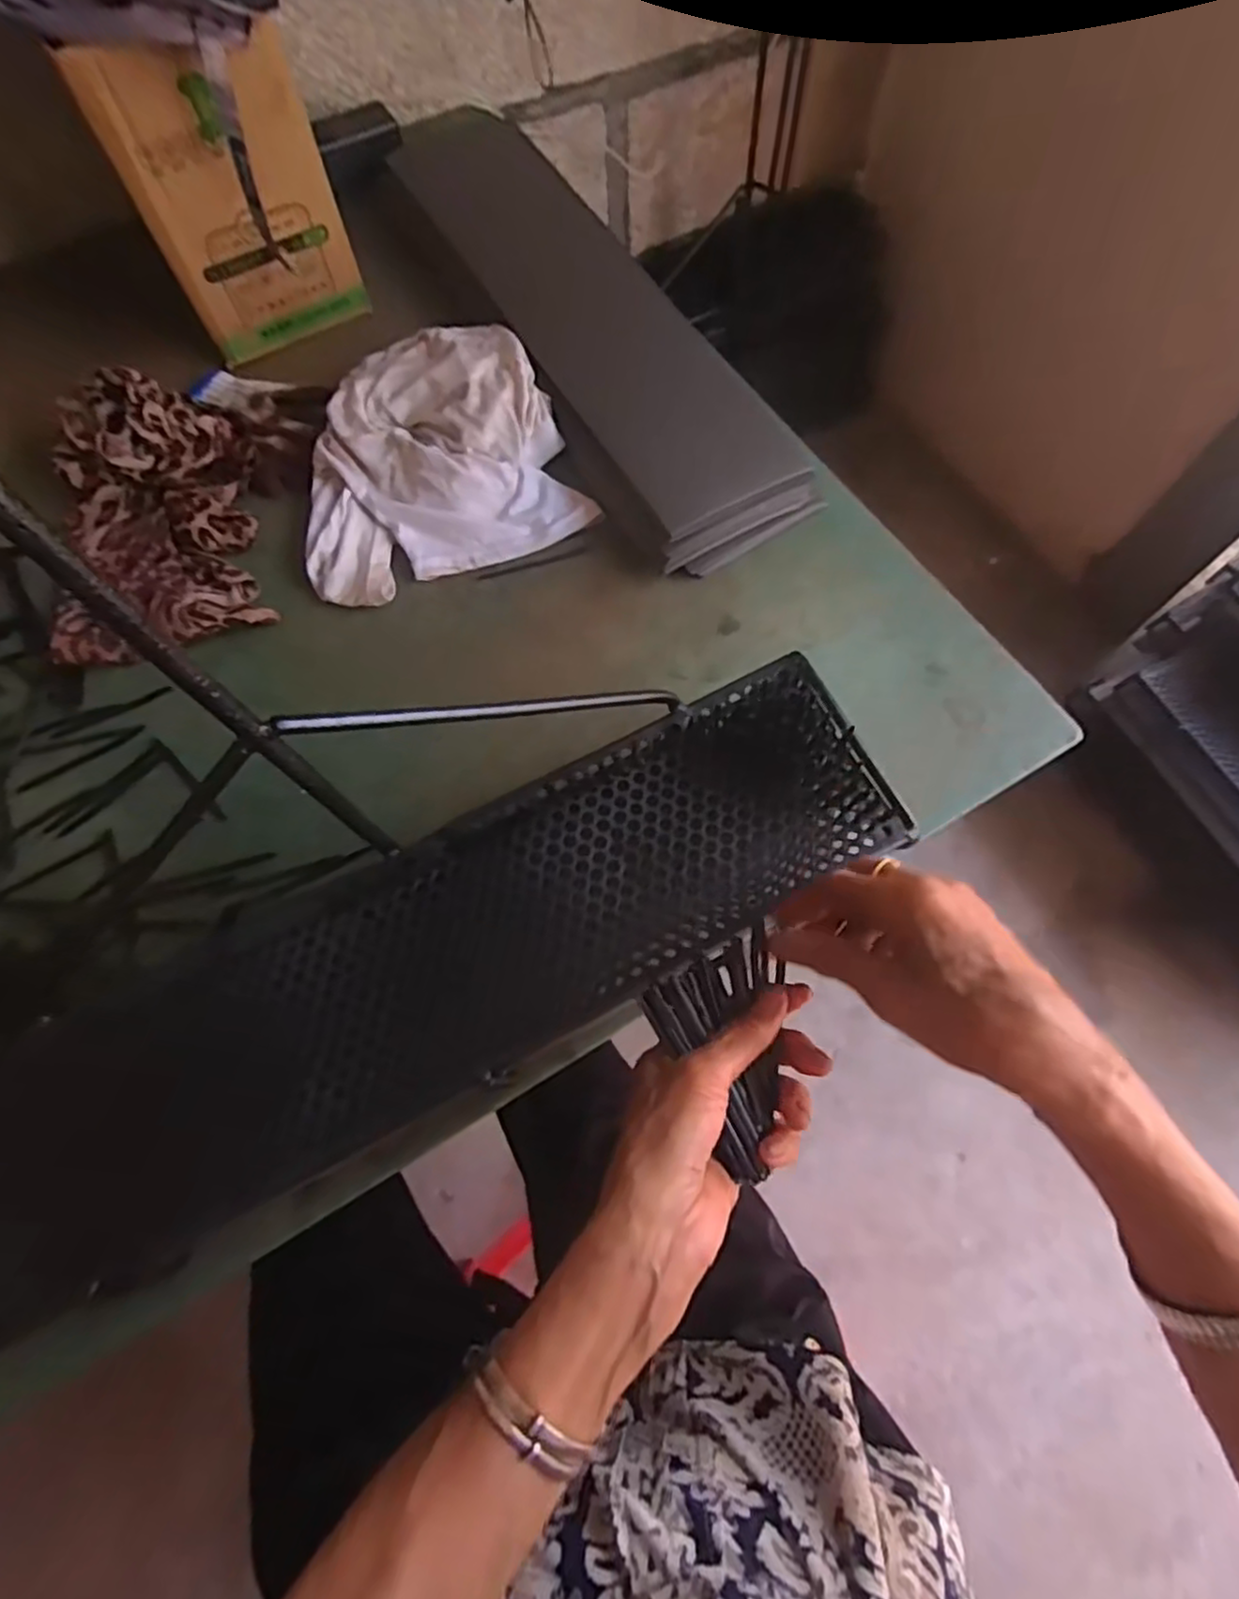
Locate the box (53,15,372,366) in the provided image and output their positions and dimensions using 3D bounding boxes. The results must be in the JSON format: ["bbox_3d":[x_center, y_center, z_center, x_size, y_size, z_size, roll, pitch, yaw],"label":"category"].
[{"bbox_3d":[-0.321,-0.509,0.617,0.163,0.221,0.050,-35,71,-13],"label":"box"}]

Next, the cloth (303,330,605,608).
[{"bbox_3d":[-0.181,-0.312,0.633,0.251,0.064,0.240,-24,69,-9],"label":"cloth"}]

